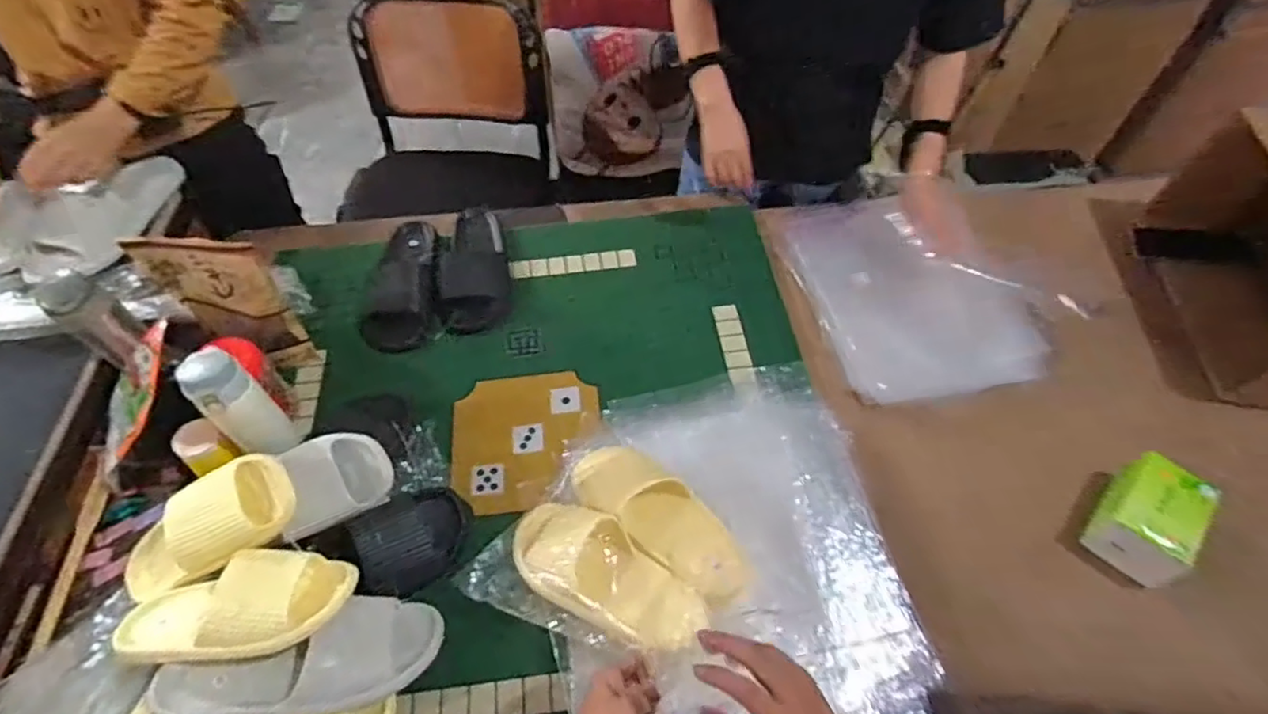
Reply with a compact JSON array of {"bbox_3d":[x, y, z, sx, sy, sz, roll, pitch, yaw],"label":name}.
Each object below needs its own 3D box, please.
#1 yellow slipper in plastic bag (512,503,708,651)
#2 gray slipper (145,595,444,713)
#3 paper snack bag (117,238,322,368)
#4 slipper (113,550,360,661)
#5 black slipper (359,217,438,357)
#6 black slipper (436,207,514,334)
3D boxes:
[{"bbox_3d":[-0.043,0.238,0.705,0.278,0.080,0.109,22,56,34],"label":"yellow slipper in plastic bag"},{"bbox_3d":[-0.351,0.326,0.671,0.282,0.061,0.105,-3,50,-22],"label":"gray slipper"},{"bbox_3d":[-0.580,-0.077,0.897,0.172,0.211,0.060,12,55,7],"label":"paper snack bag"},{"bbox_3d":[-0.430,0.270,0.664,0.248,0.073,0.100,-7,55,-7],"label":"slipper"},{"bbox_3d":[-0.388,-0.132,1.051,0.122,0.074,0.262,-1,55,-2],"label":"black slipper"},{"bbox_3d":[-0.272,-0.161,1.091,0.115,0.067,0.250,-4,55,-4],"label":"black slipper"}]

